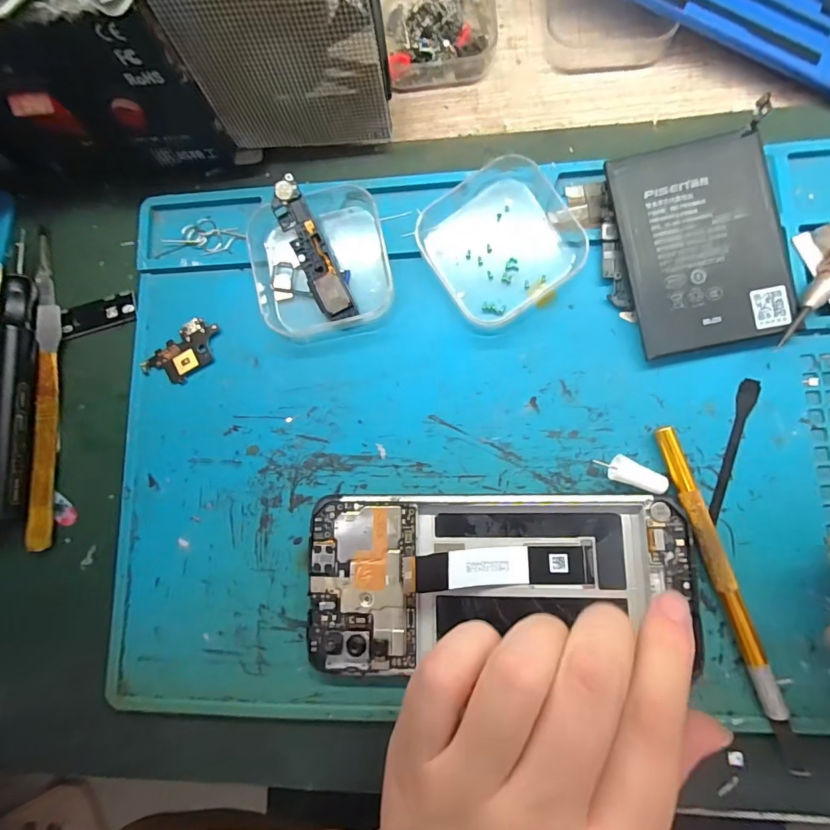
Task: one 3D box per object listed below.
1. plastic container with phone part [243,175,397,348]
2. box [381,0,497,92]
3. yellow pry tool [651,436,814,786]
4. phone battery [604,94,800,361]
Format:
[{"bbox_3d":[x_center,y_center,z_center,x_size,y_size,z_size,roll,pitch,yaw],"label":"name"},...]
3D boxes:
[{"bbox_3d":[-0.045,-0.073,0.206,0.062,0.023,0.069,-15,81,4],"label":"plastic container with phone part"},{"bbox_3d":[0.012,-0.203,0.228,0.057,0.019,0.063,-2,82,6],"label":"box"},{"bbox_3d":[0.126,0.071,0.179,0.009,0.009,0.136,-18,80,4],"label":"yellow pry tool"},{"bbox_3d":[0.124,-0.074,0.191,0.064,0.004,0.090,-13,88,7],"label":"phone battery"}]

